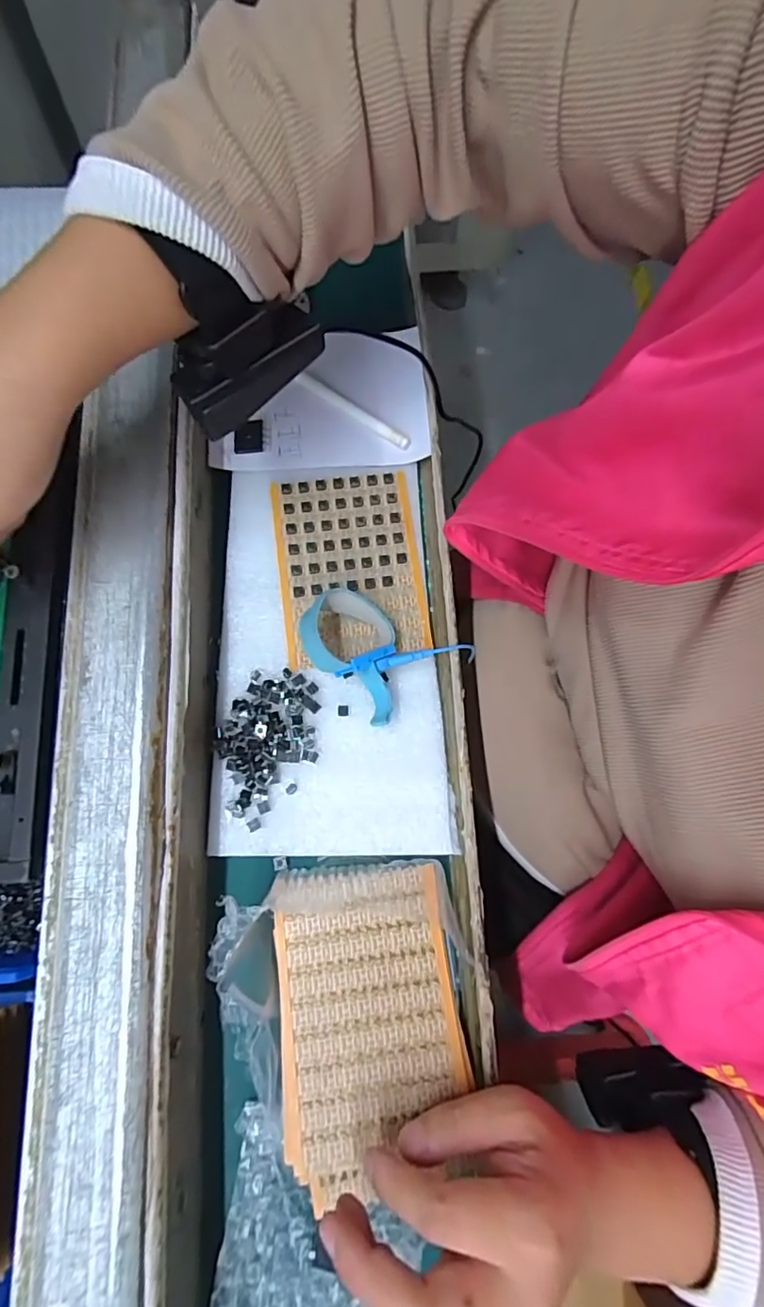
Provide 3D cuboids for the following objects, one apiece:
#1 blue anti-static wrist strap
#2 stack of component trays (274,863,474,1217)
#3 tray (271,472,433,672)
[{"bbox_3d":[-0.001,-0.005,0.311,0.081,0.032,0.068,43,78,9],"label":"blue anti-static wrist strap"},{"bbox_3d":[-0.007,0.182,0.277,0.088,0.012,0.137,-5,75,-3],"label":"stack of component trays"},{"bbox_3d":[-0.020,-0.055,0.337,0.085,0.006,0.117,-8,75,-4],"label":"tray"}]

